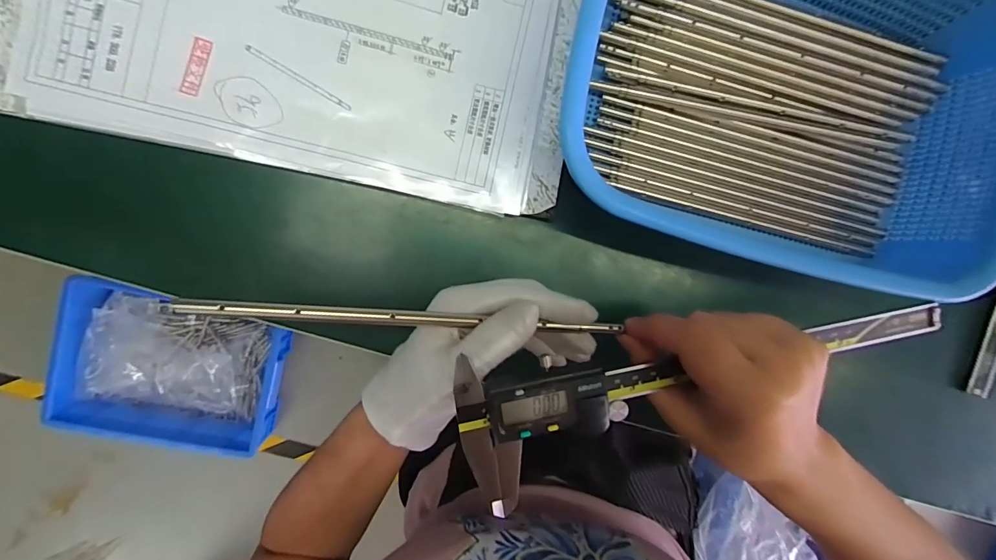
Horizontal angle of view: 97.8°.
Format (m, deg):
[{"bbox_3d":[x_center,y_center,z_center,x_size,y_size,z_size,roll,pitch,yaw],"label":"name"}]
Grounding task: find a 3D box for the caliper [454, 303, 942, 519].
[{"bbox_3d":[0.117,0.051,0.233,0.273,0.018,0.062,-11,99,-11],"label":"caliper"}]

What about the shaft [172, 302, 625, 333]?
[{"bbox_3d":[-0.042,0.020,0.226,0.223,0.007,0.006,4,98,-9],"label":"shaft"}]

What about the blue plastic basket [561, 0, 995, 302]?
[{"bbox_3d":[0.178,-0.115,0.273,0.281,0.072,0.204,12,93,-8],"label":"blue plastic basket"}]

